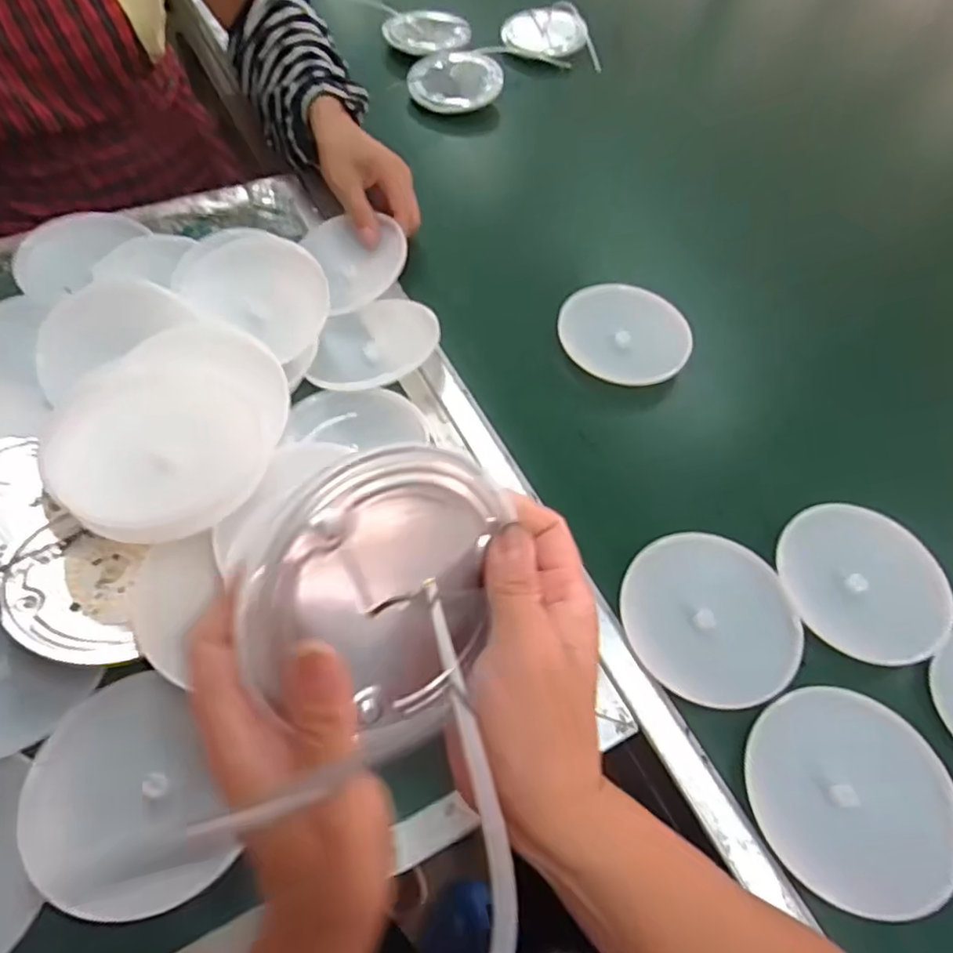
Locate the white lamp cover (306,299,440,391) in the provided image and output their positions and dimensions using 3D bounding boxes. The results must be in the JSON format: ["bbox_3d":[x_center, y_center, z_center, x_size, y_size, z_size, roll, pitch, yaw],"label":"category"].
[{"bbox_3d":[-0.087,-0.110,0.496,0.103,0.033,0.092,-22,62,-17],"label":"white lamp cover"}]

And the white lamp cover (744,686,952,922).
[{"bbox_3d":[0.208,0.177,0.347,0.103,0.027,0.109,-25,63,-19],"label":"white lamp cover"}]

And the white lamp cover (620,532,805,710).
[{"bbox_3d":[0.150,0.089,0.397,0.110,0.022,0.099,23,59,10],"label":"white lamp cover"}]

